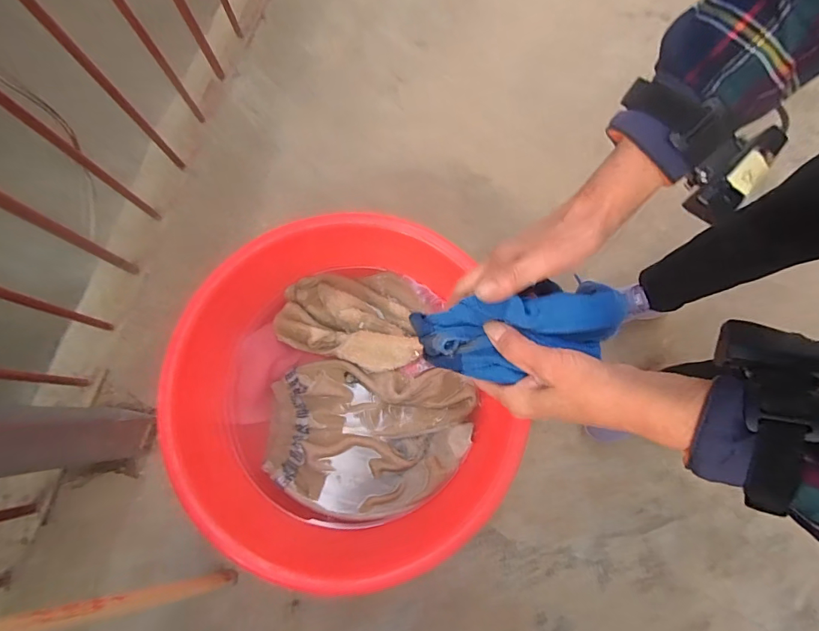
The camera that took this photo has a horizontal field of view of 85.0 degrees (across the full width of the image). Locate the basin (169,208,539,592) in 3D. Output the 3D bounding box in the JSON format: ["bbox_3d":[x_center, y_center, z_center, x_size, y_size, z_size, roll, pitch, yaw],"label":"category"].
[{"bbox_3d":[-0.132,0.151,0.861,0.582,0.175,0.614,0,79,0],"label":"basin"}]

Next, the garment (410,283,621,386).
[{"bbox_3d":[0.086,0.015,0.353,0.162,0.033,0.065,-11,79,12],"label":"garment"}]

